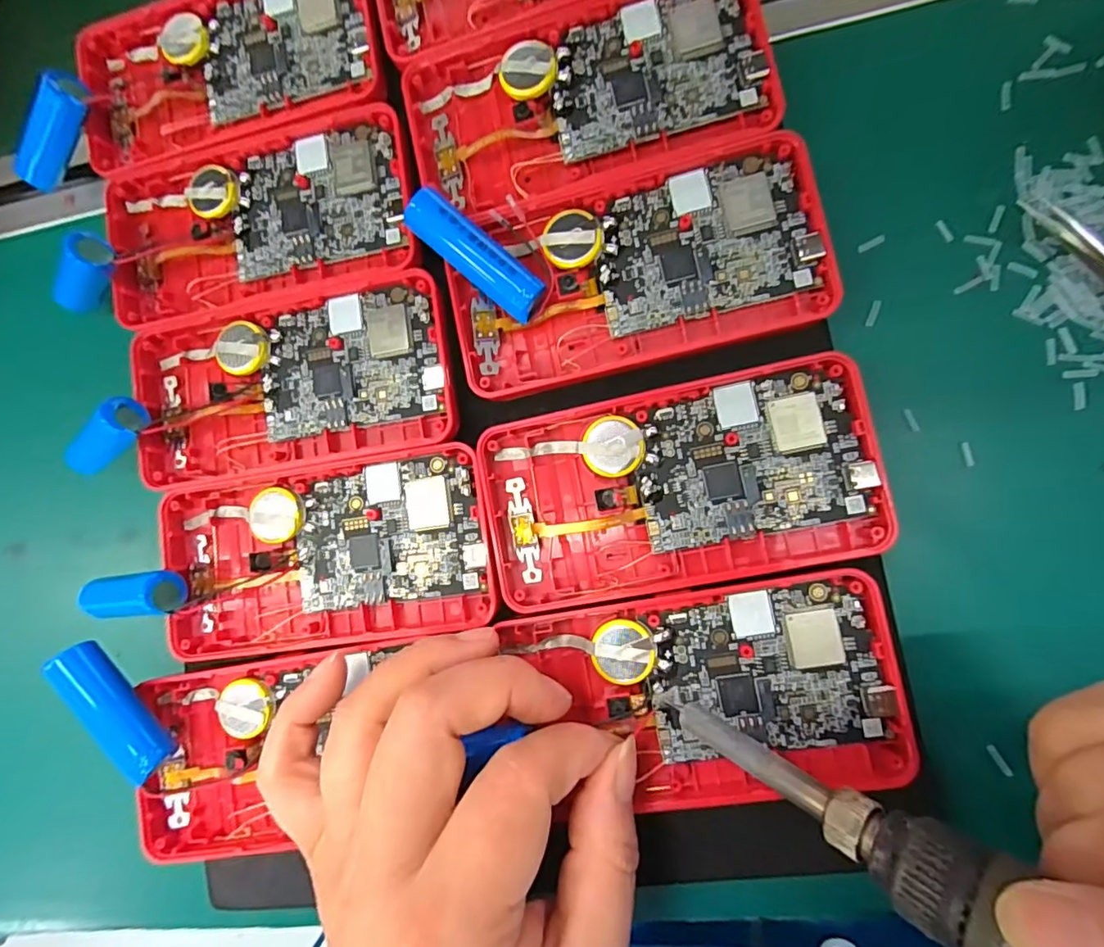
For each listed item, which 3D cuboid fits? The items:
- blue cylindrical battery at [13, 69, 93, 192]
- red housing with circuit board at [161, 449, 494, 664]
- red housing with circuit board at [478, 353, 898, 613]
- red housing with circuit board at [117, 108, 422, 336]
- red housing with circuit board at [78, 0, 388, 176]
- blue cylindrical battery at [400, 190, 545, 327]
[{"bbox_3d":[-0.198,-0.133,0.209,0.052,0.015,0.015,-27,85,32],"label":"blue cylindrical battery"},{"bbox_3d":[-0.080,0.029,0.189,0.119,0.018,0.062,-9,84,9],"label":"red housing with circuit board"},{"bbox_3d":[0.038,0.005,0.167,0.119,0.010,0.061,-12,84,8],"label":"red housing with circuit board"},{"bbox_3d":[-0.110,-0.094,0.201,0.120,0.018,0.058,-10,84,8],"label":"red housing with circuit board"},{"bbox_3d":[-0.124,-0.159,0.205,0.121,0.017,0.065,-11,84,8],"label":"red housing with circuit board"},{"bbox_3d":[-0.024,-0.072,0.177,0.050,0.014,0.015,40,91,-5],"label":"blue cylindrical battery"}]

